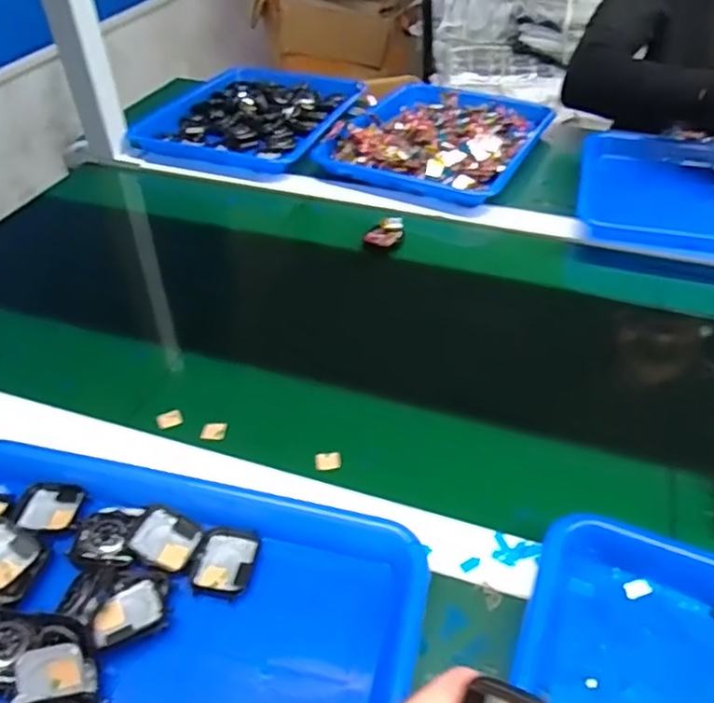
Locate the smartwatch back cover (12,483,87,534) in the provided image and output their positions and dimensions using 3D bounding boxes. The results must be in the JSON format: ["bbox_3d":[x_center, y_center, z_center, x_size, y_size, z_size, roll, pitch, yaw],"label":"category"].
[{"bbox_3d":[-0.211,0.110,0.432,0.045,0.014,0.039,1,43,2],"label":"smartwatch back cover"}]

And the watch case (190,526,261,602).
[{"bbox_3d":[-0.084,0.135,0.404,0.037,0.006,0.045,6,44,7],"label":"watch case"}]

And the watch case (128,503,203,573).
[{"bbox_3d":[-0.125,0.123,0.413,0.039,0.009,0.037,27,46,-6],"label":"watch case"}]

